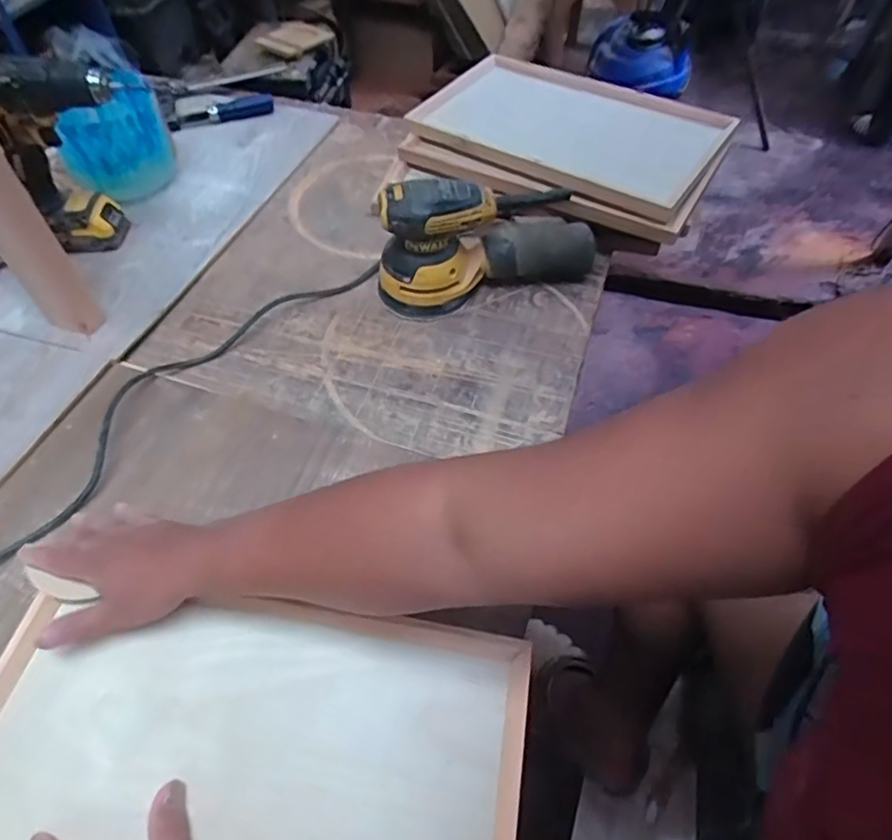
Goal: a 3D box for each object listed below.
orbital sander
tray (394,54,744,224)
[{"bbox_3d":[0.041,-0.222,0.704,0.244,0.142,0.108,-13,55,-10],"label":"orbital sander"},{"bbox_3d":[0.169,-0.401,0.825,0.431,0.066,0.251,28,58,19],"label":"tray"}]

